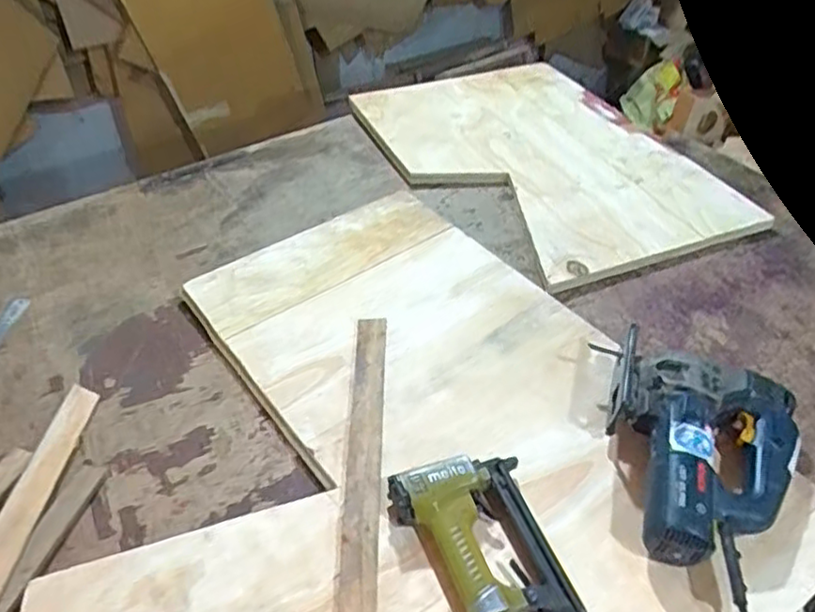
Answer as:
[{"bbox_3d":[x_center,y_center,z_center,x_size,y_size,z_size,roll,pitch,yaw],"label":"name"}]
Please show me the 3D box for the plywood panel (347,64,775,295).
[{"bbox_3d":[0.247,-0.272,1.178,0.447,0.034,0.647,-25,52,-22],"label":"plywood panel"}]

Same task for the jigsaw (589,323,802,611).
[{"bbox_3d":[0.299,0.176,0.699,0.203,0.093,0.289,14,45,17],"label":"jigsaw"}]

